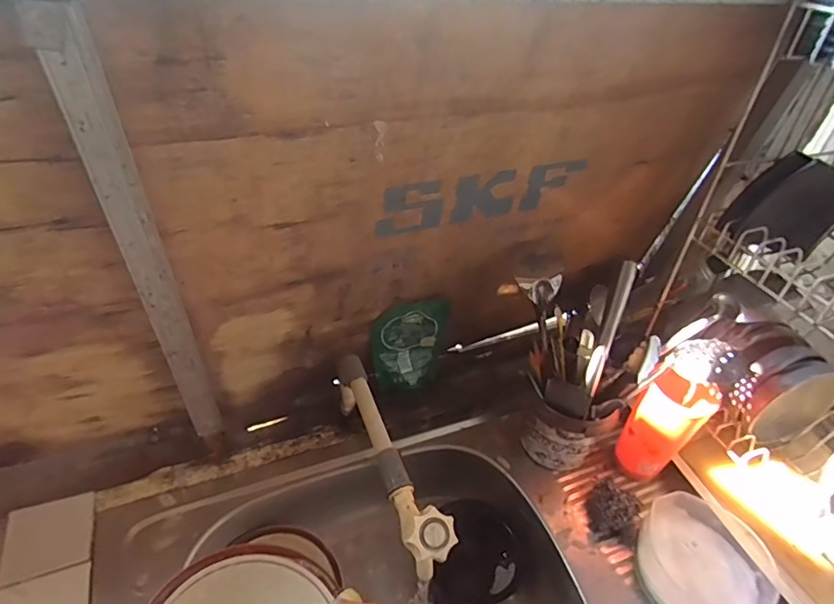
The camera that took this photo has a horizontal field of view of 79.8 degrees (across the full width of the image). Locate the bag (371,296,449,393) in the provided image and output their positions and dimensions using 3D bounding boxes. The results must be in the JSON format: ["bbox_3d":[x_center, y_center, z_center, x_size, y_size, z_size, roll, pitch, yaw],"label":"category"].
[{"bbox_3d":[-0.007,0.062,0.759,0.115,0.167,0.044,-7,42,-17],"label":"bag"}]

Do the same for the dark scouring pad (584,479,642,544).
[{"bbox_3d":[0.272,0.288,0.690,0.066,0.038,0.079,24,42,18],"label":"dark scouring pad"}]

